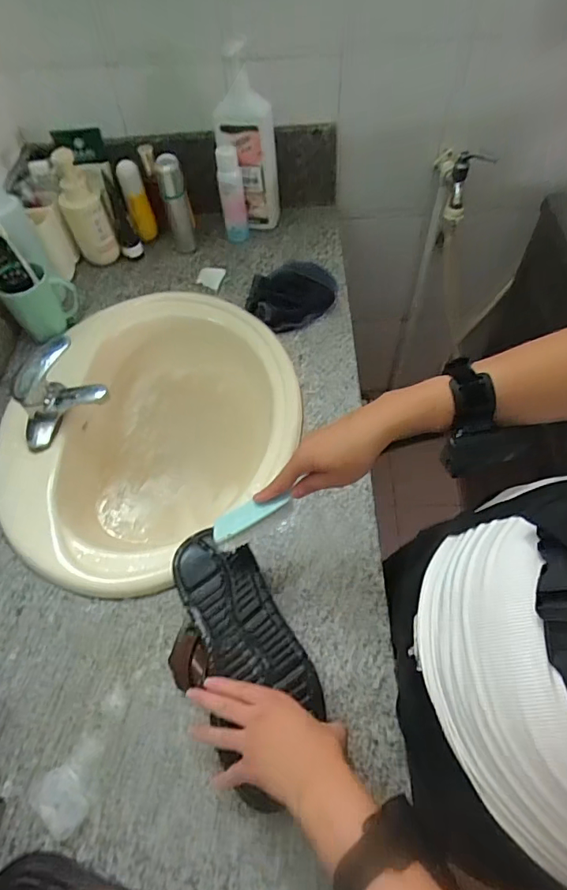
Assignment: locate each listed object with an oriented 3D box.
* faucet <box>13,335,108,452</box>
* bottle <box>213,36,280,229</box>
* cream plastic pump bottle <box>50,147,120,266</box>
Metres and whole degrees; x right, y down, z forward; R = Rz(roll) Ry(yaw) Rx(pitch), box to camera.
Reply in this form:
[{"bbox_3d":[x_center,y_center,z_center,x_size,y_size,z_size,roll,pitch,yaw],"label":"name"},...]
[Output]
[{"bbox_3d":[-0.339,-0.076,0.719,0.131,0.100,0.115,-31,62,-15],"label":"faucet"},{"bbox_3d":[-0.066,-0.533,0.894,0.102,0.295,0.073,-4,56,-1],"label":"bottle"},{"bbox_3d":[-0.363,-0.430,0.898,0.075,0.187,0.069,-23,58,-13],"label":"cream plastic pump bottle"}]

